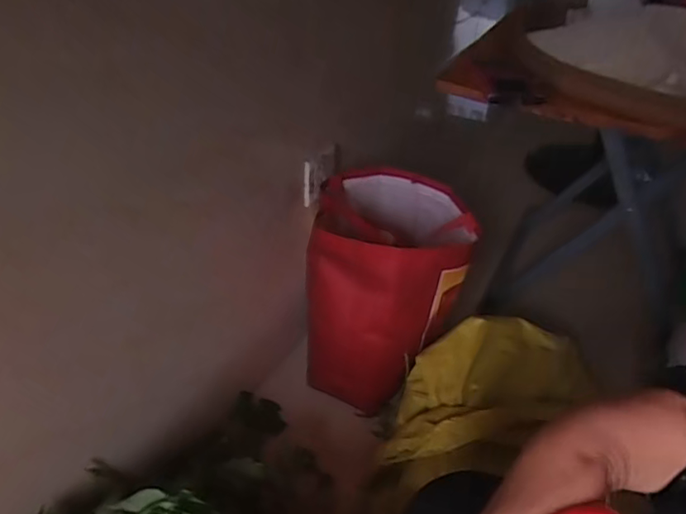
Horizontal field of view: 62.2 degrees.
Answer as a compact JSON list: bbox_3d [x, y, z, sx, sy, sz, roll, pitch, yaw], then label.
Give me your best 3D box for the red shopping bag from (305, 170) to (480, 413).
[{"bbox_3d":[0.092,0.038,1.204,0.288,0.378,0.368,5,38,4],"label":"red shopping bag"}]

